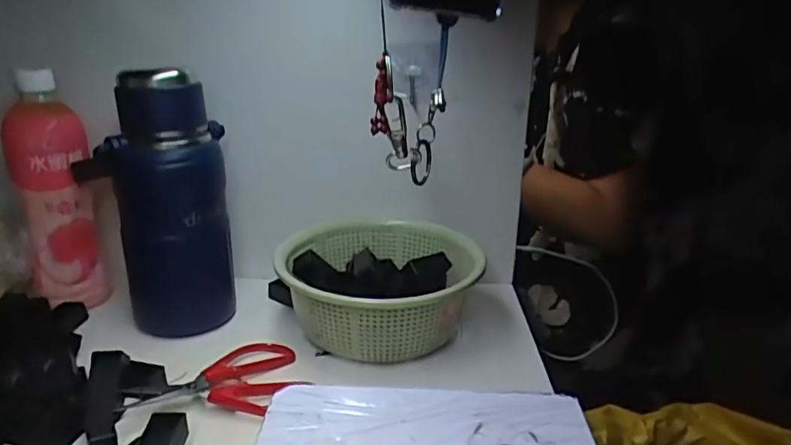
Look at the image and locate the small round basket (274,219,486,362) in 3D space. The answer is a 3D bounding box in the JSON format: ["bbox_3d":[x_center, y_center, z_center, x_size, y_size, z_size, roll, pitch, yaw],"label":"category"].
[{"bbox_3d":[-0.014,0.057,0.511,0.165,0.065,0.168,1,20,0],"label":"small round basket"}]

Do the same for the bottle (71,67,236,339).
[{"bbox_3d":[-0.199,-0.017,0.495,0.109,0.208,0.072,-7,22,-23],"label":"bottle"}]

